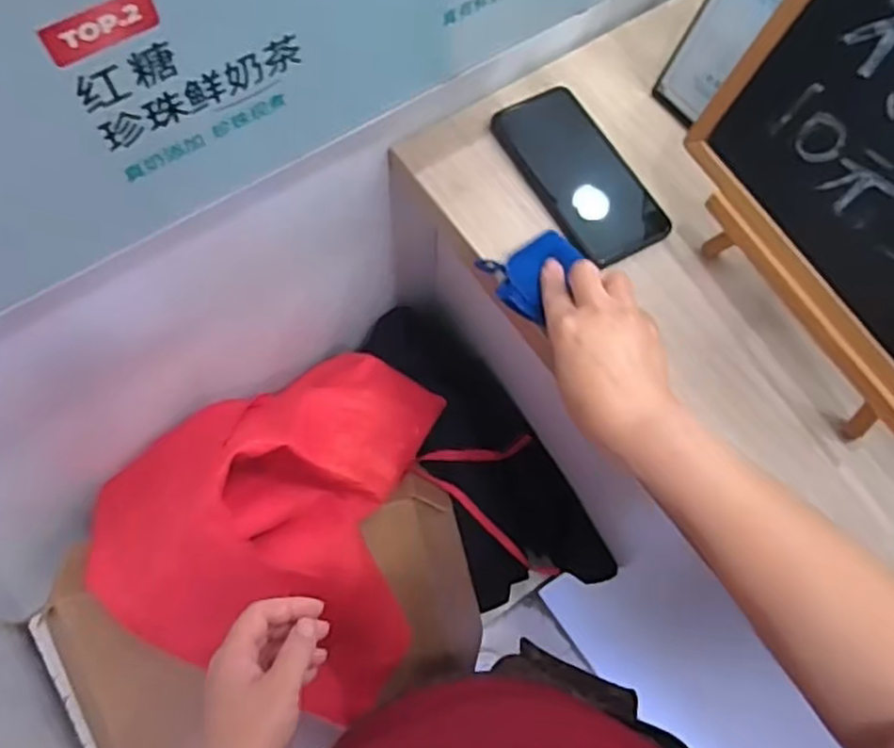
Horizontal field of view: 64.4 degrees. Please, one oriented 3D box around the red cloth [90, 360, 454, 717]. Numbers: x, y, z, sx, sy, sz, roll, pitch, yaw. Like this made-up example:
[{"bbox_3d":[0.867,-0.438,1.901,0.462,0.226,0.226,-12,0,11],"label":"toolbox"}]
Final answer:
[{"bbox_3d":[-0.153,0.128,0.681,0.316,0.169,0.326,17,68,4],"label":"red cloth"}]

